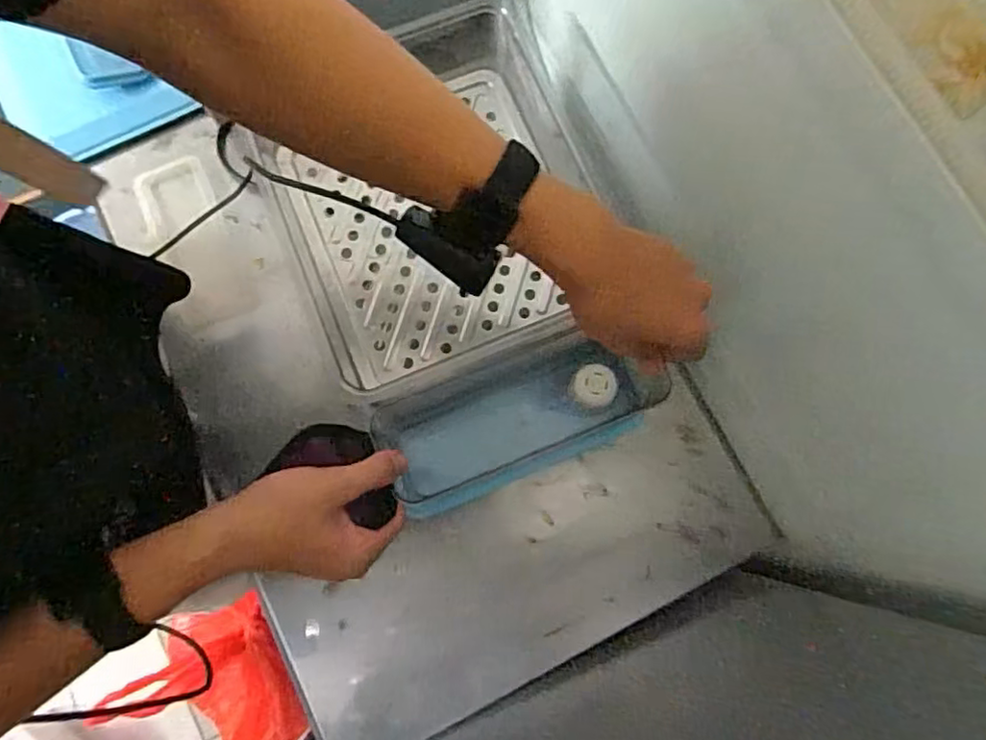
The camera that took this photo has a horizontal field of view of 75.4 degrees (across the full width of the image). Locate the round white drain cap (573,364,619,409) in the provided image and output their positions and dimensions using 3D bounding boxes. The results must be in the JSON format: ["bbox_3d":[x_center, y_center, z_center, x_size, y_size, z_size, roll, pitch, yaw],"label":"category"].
[{"bbox_3d":[0.092,0.014,0.566,0.038,0.009,0.038,0,78,-1],"label":"round white drain cap"}]

